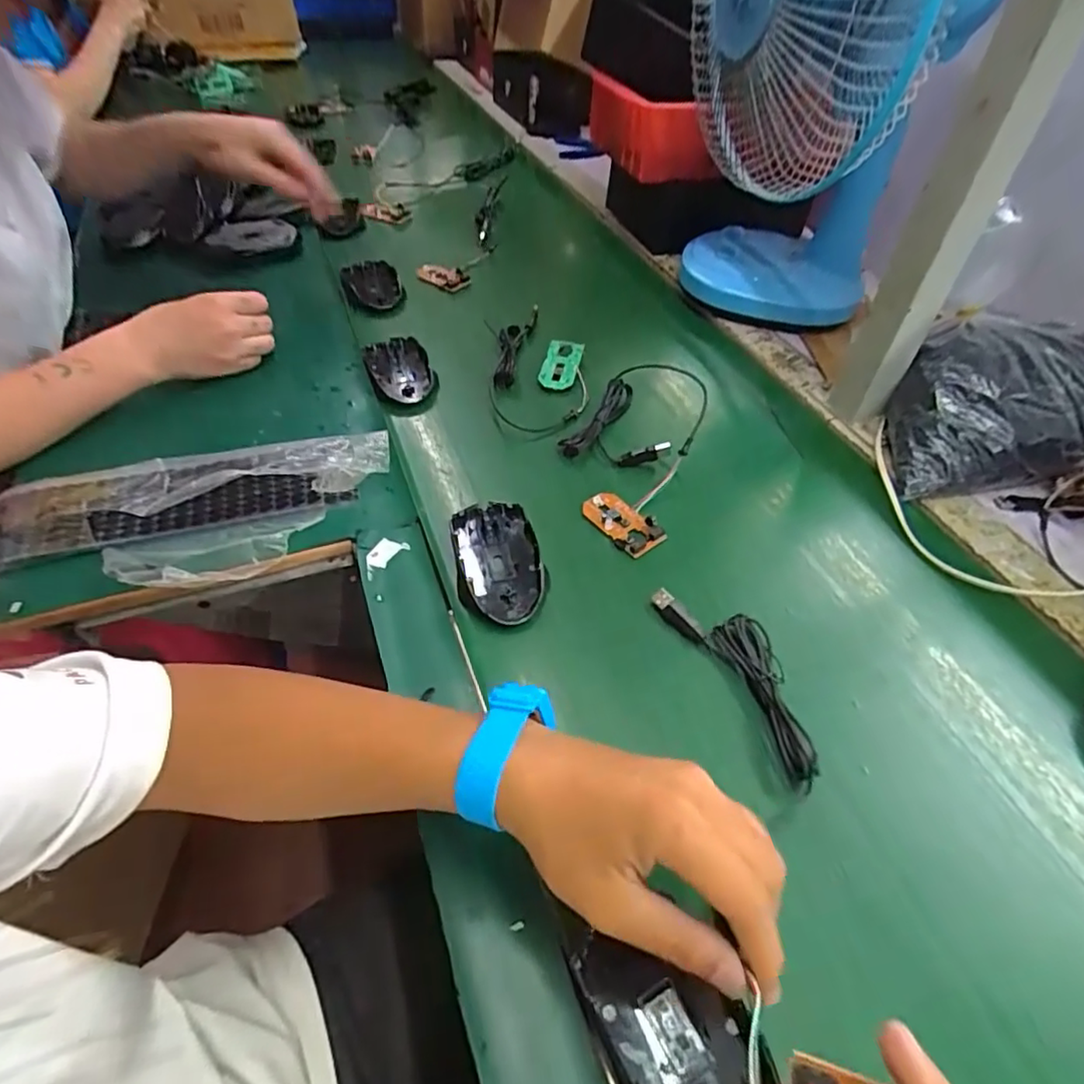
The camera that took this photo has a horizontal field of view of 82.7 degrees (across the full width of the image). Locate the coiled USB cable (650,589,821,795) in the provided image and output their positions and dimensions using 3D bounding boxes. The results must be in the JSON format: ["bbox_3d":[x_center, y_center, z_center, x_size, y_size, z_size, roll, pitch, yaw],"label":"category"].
[{"bbox_3d":[0.137,0.084,0.405,0.049,0.018,0.149,-19,51,-20],"label":"coiled USB cable"}]

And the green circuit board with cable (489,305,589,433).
[{"bbox_3d":[-0.004,-0.186,0.633,0.094,0.016,0.203,1,47,-3],"label":"green circuit board with cable"}]

